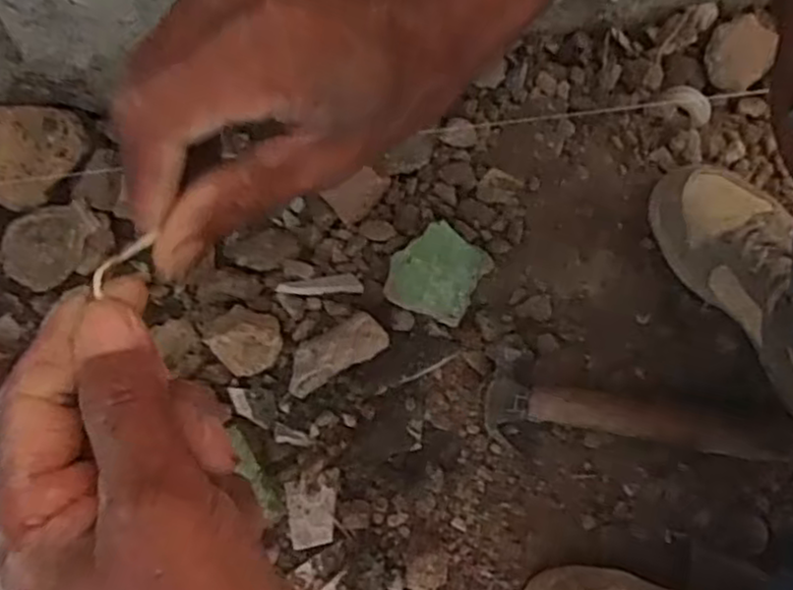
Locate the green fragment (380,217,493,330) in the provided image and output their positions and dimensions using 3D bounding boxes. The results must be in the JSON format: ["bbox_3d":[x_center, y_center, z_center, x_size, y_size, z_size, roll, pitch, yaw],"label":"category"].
[{"bbox_3d":[0.037,-0.019,0.648,0.077,0.021,0.083,30,79,4],"label":"green fragment"}]

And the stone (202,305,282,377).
[{"bbox_3d":[-0.127,0.040,0.622,0.054,0.026,0.055,39,80,6],"label":"stone"}]

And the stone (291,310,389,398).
[{"bbox_3d":[-0.054,0.048,0.621,0.093,0.033,0.040,-28,81,-7],"label":"stone"}]

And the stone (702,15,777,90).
[{"bbox_3d":[0.330,-0.233,0.694,0.061,0.037,0.056,0,79,-1],"label":"stone"}]

